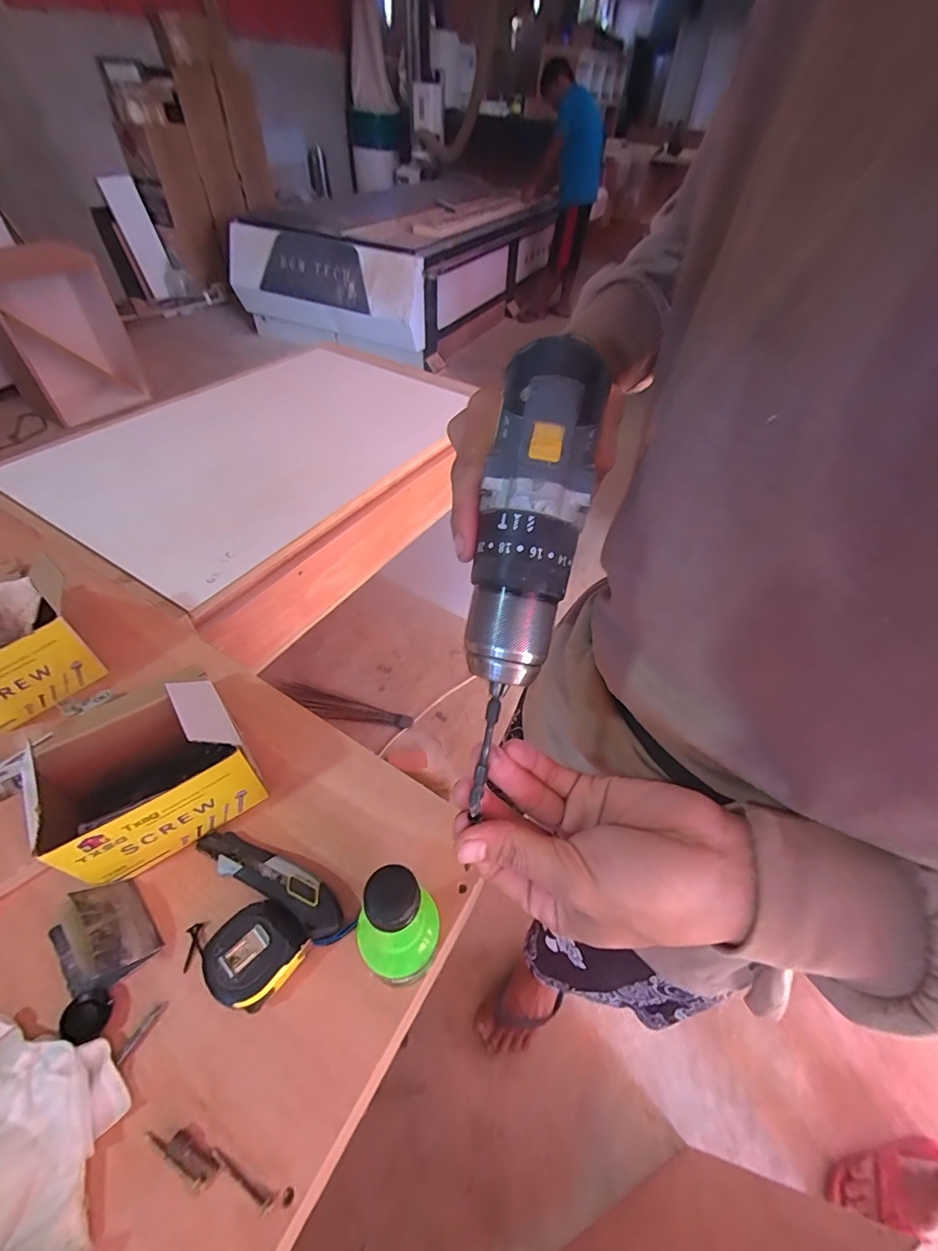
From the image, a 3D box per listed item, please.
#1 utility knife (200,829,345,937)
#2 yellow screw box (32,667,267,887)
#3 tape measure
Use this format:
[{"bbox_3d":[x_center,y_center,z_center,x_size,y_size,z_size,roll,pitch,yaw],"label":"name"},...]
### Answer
[{"bbox_3d":[-0.180,0.225,0.419,0.155,0.022,0.034,23,51,15],"label":"utility knife"},{"bbox_3d":[-0.284,0.137,0.426,0.146,0.123,0.096,-28,56,-25],"label":"yellow screw box"},{"bbox_3d":[-0.171,0.263,0.375,0.063,0.039,0.066,35,55,24],"label":"tape measure"}]

